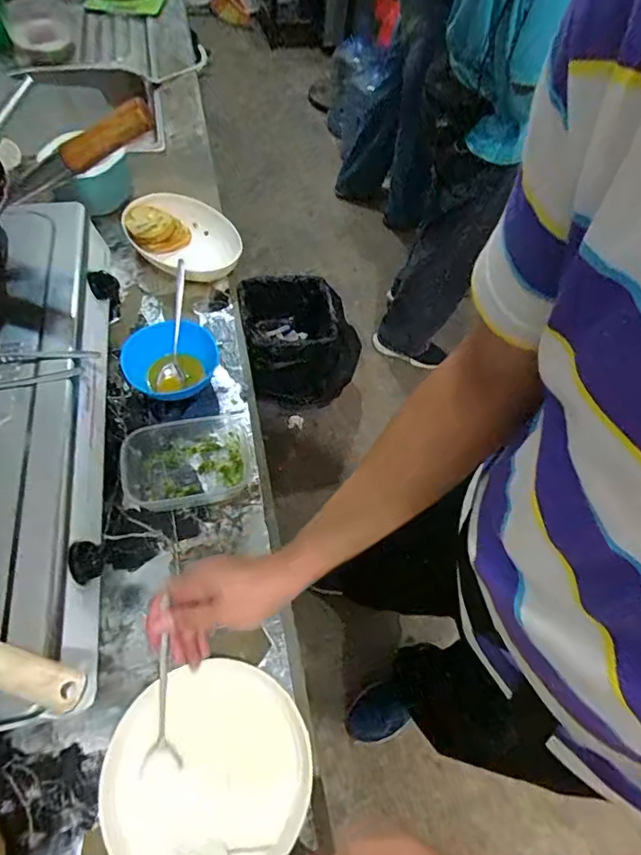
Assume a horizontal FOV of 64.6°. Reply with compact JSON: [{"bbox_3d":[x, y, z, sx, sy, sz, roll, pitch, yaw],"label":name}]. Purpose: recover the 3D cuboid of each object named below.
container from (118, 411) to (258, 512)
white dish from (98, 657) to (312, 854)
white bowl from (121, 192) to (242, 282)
[{"bbox_3d":[-0.174,0.043,0.659,0.167,0.048,0.135,-13,59,-13],"label":"container"},{"bbox_3d":[-0.107,0.330,0.484,0.189,0.034,0.180,2,57,-4],"label":"white dish"},{"bbox_3d":[-0.225,-0.327,0.867,0.198,0.062,0.137,30,60,13],"label":"white bowl"}]

